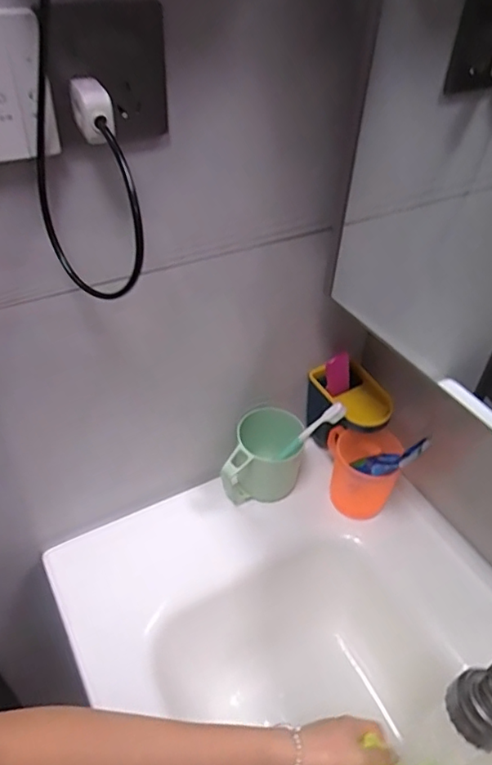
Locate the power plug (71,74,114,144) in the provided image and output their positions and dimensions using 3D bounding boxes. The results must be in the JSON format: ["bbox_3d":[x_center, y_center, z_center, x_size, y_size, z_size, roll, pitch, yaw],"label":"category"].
[{"bbox_3d":[-0.101,-0.180,0.364,0.026,0.036,0.041,-9,44,-13],"label":"power plug"}]

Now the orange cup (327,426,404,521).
[{"bbox_3d":[0.145,0.120,0.710,0.092,0.106,0.087,12,43,9],"label":"orange cup"}]

